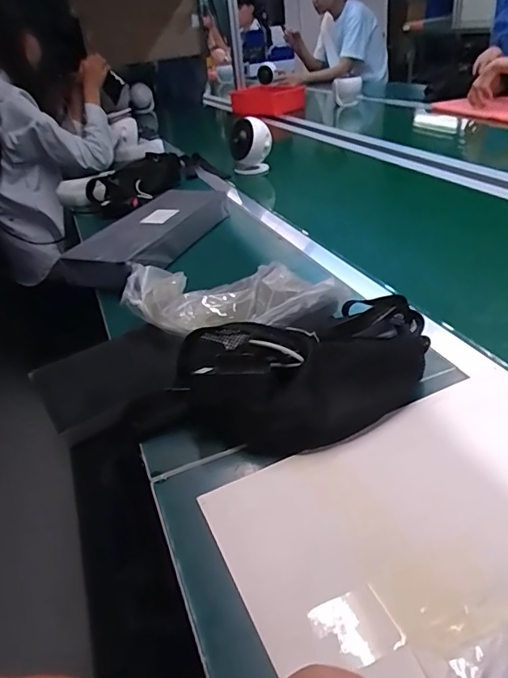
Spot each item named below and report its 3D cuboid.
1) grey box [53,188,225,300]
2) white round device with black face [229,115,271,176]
[{"bbox_3d":[-0.185,-0.188,0.892,0.142,0.068,0.371,11,36,20],"label":"grey box"},{"bbox_3d":[-0.008,-0.492,1.265,0.106,0.132,0.102,-3,34,0],"label":"white round device with black face"}]

